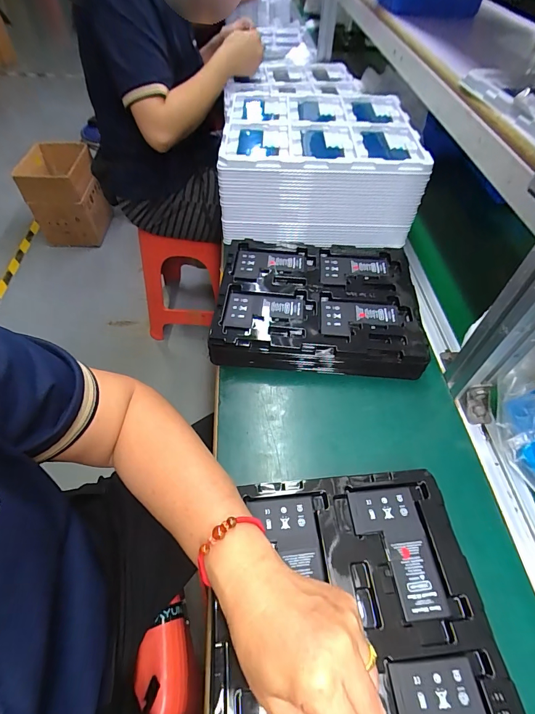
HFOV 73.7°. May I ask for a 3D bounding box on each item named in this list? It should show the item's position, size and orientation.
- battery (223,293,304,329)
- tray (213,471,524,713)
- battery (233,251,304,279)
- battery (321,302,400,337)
[{"bbox_3d":[-0.004,-0.061,0.485,0.103,0.007,0.062,4,53,1],"label":"battery"},{"bbox_3d":[0.069,0.229,0.271,0.216,0.020,0.272,-4,56,-2],"label":"tray"},{"bbox_3d":[0.003,-0.137,0.542,0.103,0.008,0.062,6,53,2],"label":"battery"},{"bbox_3d":[0.124,-0.050,0.479,0.105,0.007,0.059,5,53,1],"label":"battery"}]

